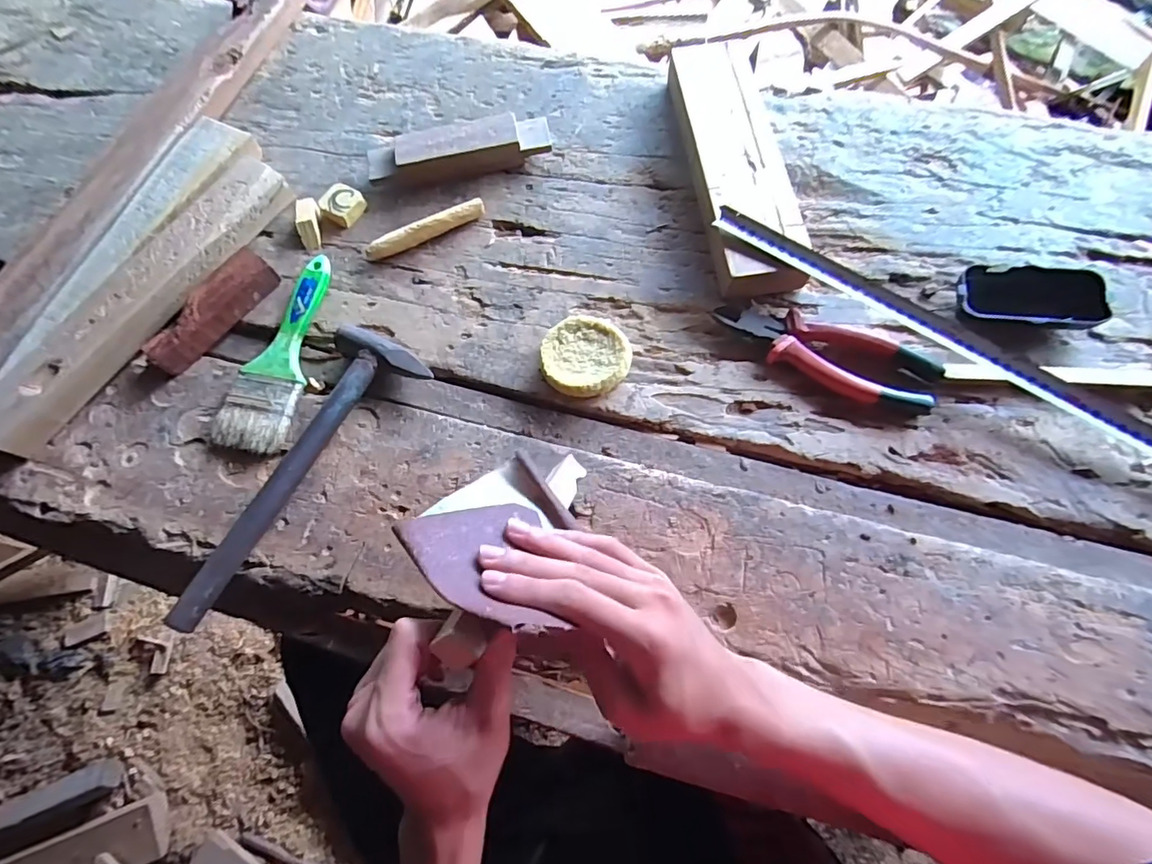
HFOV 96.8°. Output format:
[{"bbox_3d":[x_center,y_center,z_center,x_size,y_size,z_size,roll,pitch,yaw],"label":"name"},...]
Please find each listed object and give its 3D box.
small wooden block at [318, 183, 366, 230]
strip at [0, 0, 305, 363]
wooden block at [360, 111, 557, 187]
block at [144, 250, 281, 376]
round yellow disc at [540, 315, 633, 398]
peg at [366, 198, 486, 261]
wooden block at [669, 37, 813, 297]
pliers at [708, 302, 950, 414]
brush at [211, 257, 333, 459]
[{"bbox_3d":[-0.238,-0.232,0.524,0.039,0.016,0.038,27,73,12],"label":"small wooden block"},{"bbox_3d":[-0.483,-0.245,0.532,0.085,0.032,0.688,16,71,8],"label":"strip"},{"bbox_3d":[-0.119,-0.292,0.527,0.184,0.031,0.049,-11,69,-2],"label":"wooden block"},{"bbox_3d":[-0.340,-0.113,0.478,0.034,0.029,0.130,37,75,15],"label":"block"},{"bbox_3d":[0.007,-0.065,0.449,0.076,0.020,0.074,-1,69,2],"label":"round yellow disc"},{"bbox_3d":[-0.148,-0.199,0.505,0.122,0.019,0.016,-27,71,-7],"label":"peg"},{"bbox_3d":[0.154,-0.262,0.502,0.082,0.042,0.290,-8,69,0],"label":"wooden block"},{"bbox_3d":[0.212,-0.070,0.437,0.182,0.020,0.061,30,74,13],"label":"pliers"},{"bbox_3d":[-0.267,-0.076,0.466,0.061,0.016,0.195,7,70,5],"label":"brush"}]

